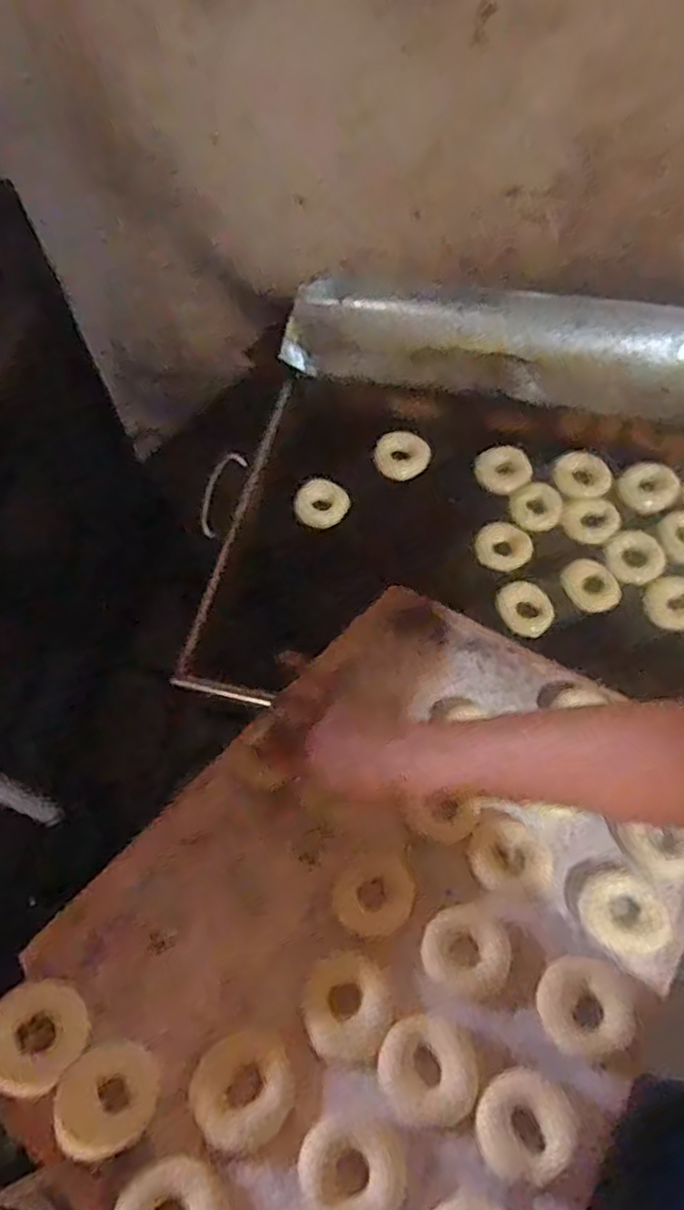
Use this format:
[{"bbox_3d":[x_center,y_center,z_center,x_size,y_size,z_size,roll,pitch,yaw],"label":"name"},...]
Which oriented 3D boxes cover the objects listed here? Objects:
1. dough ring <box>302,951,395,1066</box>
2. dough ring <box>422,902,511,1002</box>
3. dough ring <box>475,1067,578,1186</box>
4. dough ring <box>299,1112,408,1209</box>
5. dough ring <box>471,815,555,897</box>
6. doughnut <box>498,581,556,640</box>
[{"bbox_3d":[0.005,0.308,0.547,0.066,0.017,0.073,-22,63,-10],"label":"dough ring"},{"bbox_3d":[0.100,0.287,0.587,0.072,0.022,0.072,2,46,-2],"label":"dough ring"},{"bbox_3d":[0.130,0.370,0.505,0.068,0.016,0.067,20,51,15],"label":"dough ring"},{"bbox_3d":[0.007,0.382,0.480,0.070,0.016,0.061,11,63,7],"label":"dough ring"},{"bbox_3d":[0.153,0.224,0.644,0.072,0.022,0.070,-1,62,1],"label":"dough ring"},{"bbox_3d":[0.235,0.004,0.913,0.059,0.021,0.074,-41,68,-19],"label":"doughnut"}]

